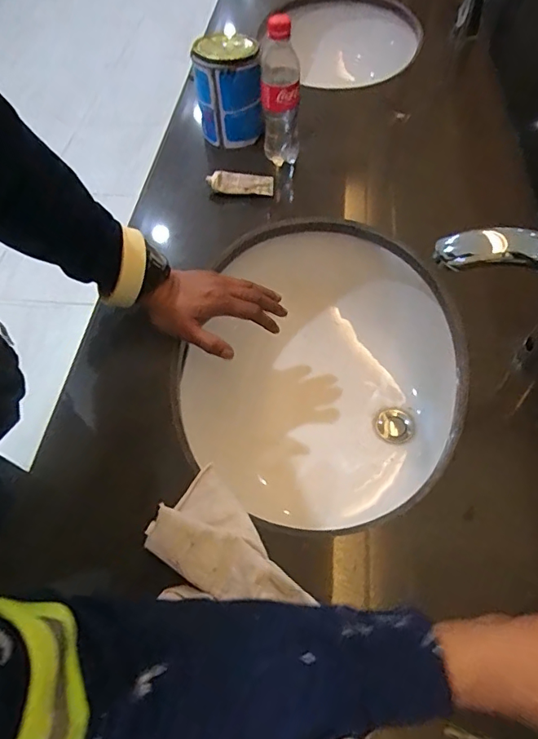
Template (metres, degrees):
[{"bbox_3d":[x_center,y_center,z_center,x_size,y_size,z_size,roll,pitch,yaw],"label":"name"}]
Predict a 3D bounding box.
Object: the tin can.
[{"bbox_3d":[-0.068,-0.433,0.764,0.102,0.133,0.119,-10,57,-4],"label":"tin can"}]

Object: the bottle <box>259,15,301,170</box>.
[{"bbox_3d":[0.015,-0.392,0.698,0.058,0.196,0.064,-2,57,2],"label":"bottle"}]

